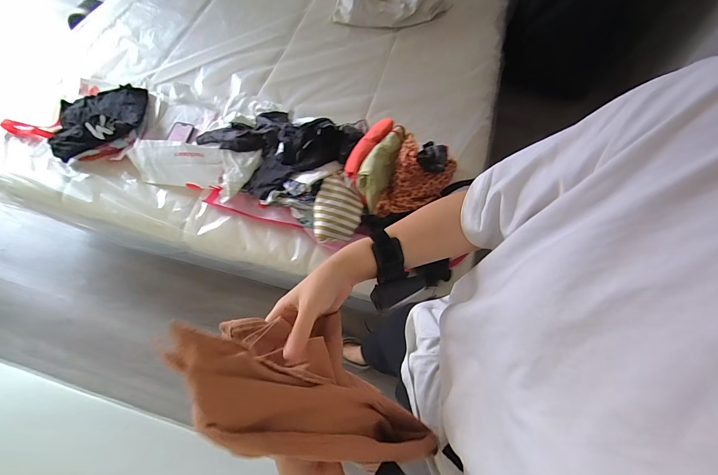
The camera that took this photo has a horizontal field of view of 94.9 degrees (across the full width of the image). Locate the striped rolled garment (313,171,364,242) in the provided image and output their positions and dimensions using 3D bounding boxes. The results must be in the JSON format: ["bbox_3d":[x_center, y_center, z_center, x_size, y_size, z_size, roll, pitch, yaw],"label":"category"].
[{"bbox_3d":[-0.059,-0.087,0.947,0.140,0.063,0.190,-5,65,-4],"label":"striped rolled garment"}]

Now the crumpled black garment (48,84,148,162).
[{"bbox_3d":[-0.923,-0.435,1.163,0.287,0.108,0.316,-15,66,-9],"label":"crumpled black garment"}]

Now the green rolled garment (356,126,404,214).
[{"bbox_3d":[0.067,-0.220,0.972,0.075,0.109,0.255,22,66,9],"label":"green rolled garment"}]

